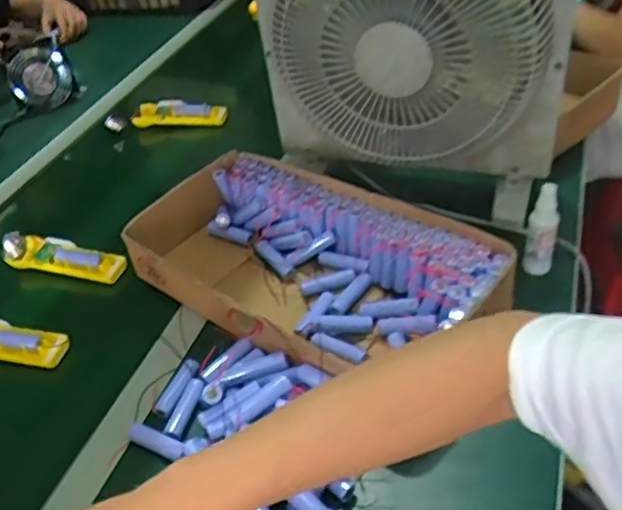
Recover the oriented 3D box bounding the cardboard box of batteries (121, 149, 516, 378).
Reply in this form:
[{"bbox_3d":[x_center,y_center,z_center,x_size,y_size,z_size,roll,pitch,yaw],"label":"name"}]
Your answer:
[{"bbox_3d":[-0.005,0.013,0.737,0.416,0.077,0.226,24,49,31],"label":"cardboard box of batteries"}]

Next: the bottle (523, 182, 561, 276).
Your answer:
[{"bbox_3d":[0.264,-0.029,0.729,0.031,0.102,0.037,7,42,16],"label":"bottle"}]

